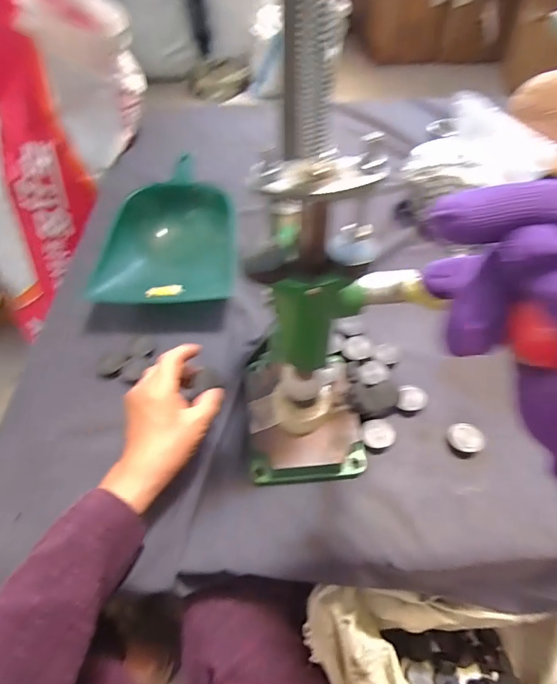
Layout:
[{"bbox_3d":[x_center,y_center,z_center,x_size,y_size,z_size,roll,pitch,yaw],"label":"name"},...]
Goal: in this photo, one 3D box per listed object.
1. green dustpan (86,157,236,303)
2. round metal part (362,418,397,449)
[{"bbox_3d":[-0.150,-0.145,0.587,0.179,0.072,0.247,-1,51,0],"label":"green dustpan"},{"bbox_3d":[0.108,0.098,0.436,0.034,0.004,0.034,0,51,0],"label":"round metal part"}]

